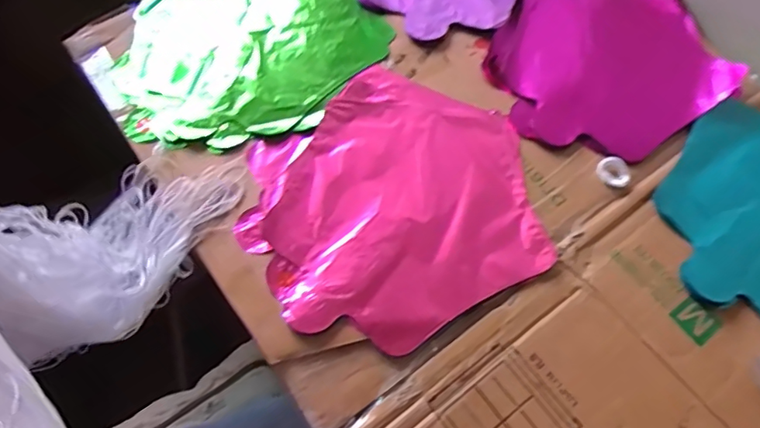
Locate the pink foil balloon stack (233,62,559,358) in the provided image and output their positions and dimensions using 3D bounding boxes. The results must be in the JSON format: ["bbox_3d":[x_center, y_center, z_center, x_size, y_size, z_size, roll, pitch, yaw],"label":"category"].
[{"bbox_3d":[0.010,-0.016,0.470,0.251,0.009,0.239,-28,68,-15],"label":"pink foil balloon stack"}]

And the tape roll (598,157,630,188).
[{"bbox_3d":[0.214,-0.038,0.484,0.023,0.011,0.029,-23,67,-13],"label":"tape roll"}]

